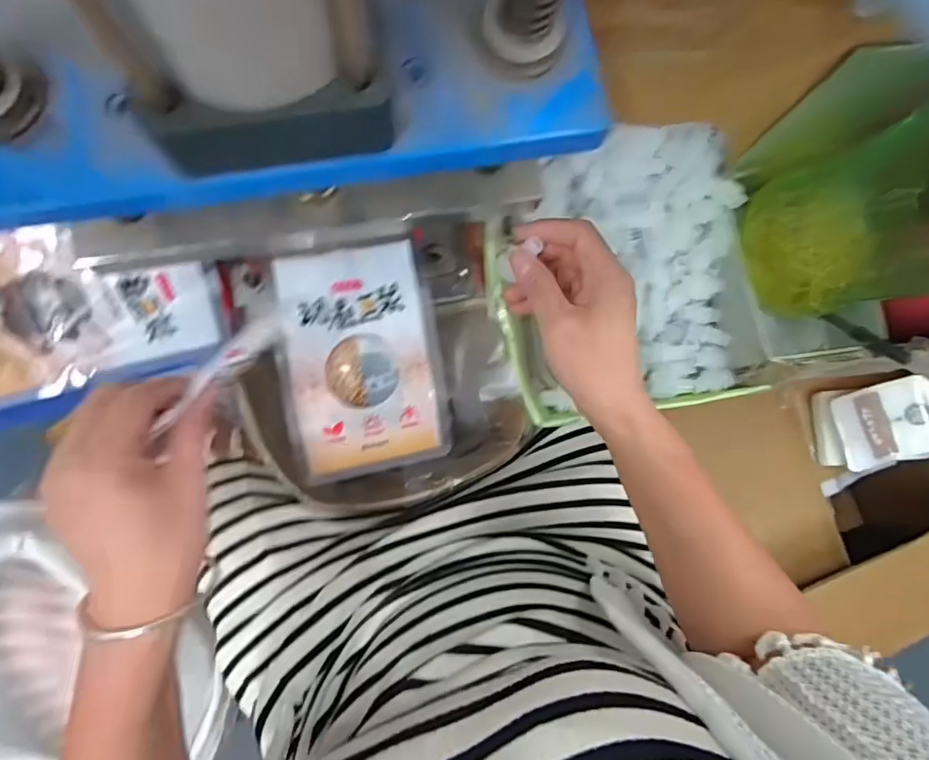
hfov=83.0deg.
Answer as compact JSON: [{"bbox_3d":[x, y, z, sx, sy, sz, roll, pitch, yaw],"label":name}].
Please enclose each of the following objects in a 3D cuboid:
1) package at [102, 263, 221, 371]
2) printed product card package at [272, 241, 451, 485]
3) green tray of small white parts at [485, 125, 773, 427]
[{"bbox_3d":[-0.220,-0.047,0.377,0.075,0.005,0.067,-12,116,-17],"label":"package"},{"bbox_3d":[-0.071,-0.011,0.371,0.103,0.017,0.156,-11,97,-11],"label":"printed product card package"},{"bbox_3d":[0.114,-0.073,0.382,0.183,0.066,0.190,-10,86,-7],"label":"green tray of small white parts"}]

